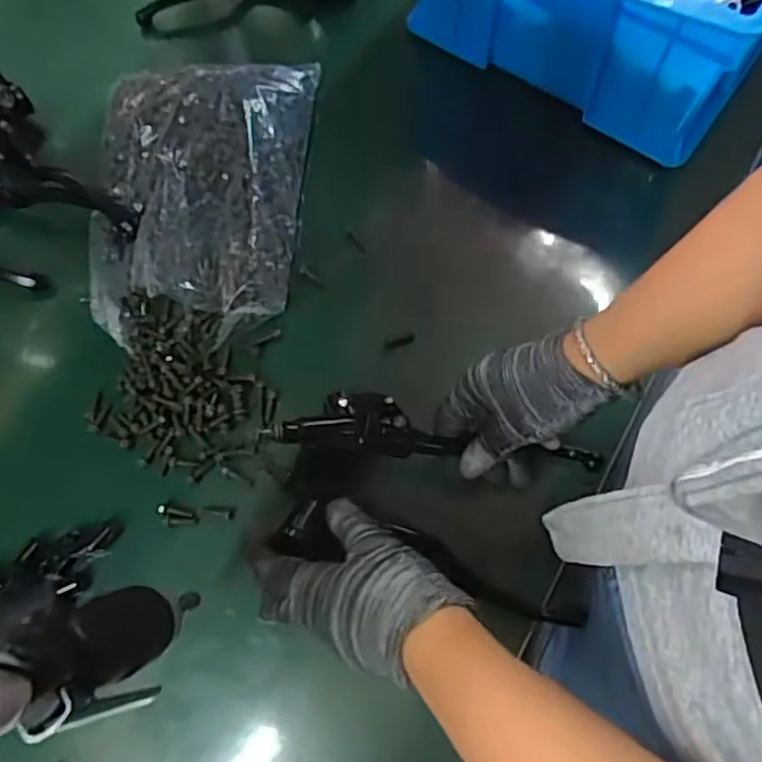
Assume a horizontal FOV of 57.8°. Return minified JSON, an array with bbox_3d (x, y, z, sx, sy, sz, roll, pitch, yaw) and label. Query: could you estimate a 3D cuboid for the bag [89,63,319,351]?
[{"bbox_3d":[-0.161,-0.165,0.594,0.178,0.055,0.265,4,73,3],"label":"bag"}]

